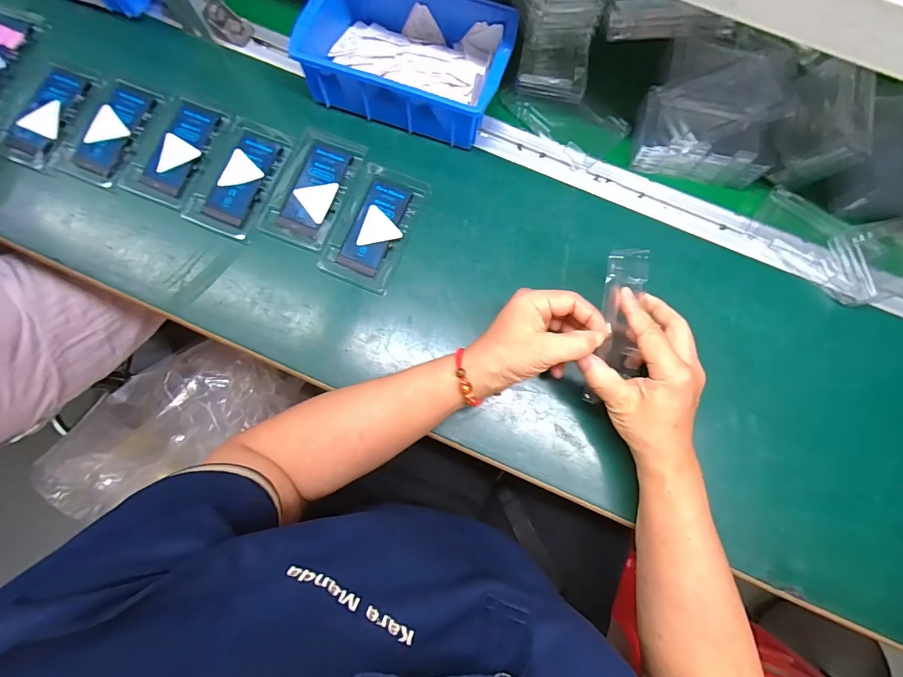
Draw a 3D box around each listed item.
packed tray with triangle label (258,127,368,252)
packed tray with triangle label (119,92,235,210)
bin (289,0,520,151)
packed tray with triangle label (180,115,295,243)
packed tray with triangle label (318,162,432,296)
[{"bbox_3d":[-0.145,-0.160,0.446,0.074,0.005,0.127,20,78,3],"label":"packed tray with triangle label"},{"bbox_3d":[-0.291,-0.203,0.452,0.071,0.010,0.125,24,78,4],"label":"packed tray with triangle label"},{"bbox_3d":[-0.043,-0.298,0.448,0.200,0.064,0.136,19,78,3],"label":"bin"},{"bbox_3d":[-0.224,-0.170,0.446,0.074,0.008,0.129,18,78,3],"label":"packed tray with triangle label"},{"bbox_3d":[-0.078,-0.116,0.436,0.075,0.007,0.128,22,78,4],"label":"packed tray with triangle label"}]

